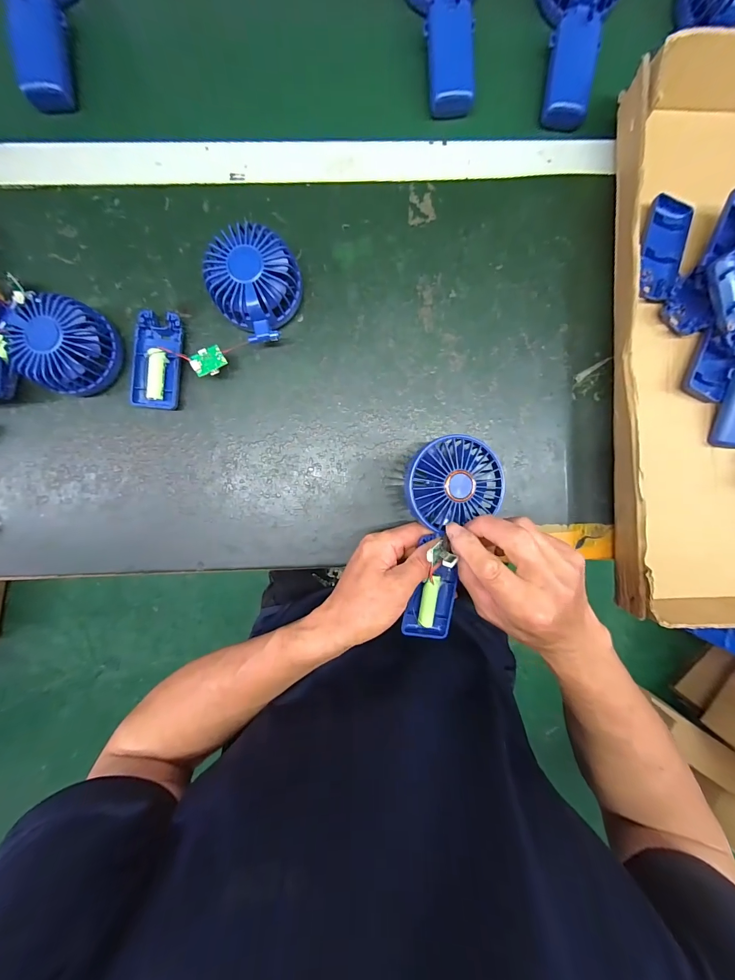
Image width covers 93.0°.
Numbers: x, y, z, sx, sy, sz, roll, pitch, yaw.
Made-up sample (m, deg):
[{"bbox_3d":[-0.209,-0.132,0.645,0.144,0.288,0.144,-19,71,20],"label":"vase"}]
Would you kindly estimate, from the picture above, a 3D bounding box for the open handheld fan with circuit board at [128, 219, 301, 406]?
[{"bbox_3d":[-0.154,-0.163,0.335,0.198,0.044,0.093,-33,91,-1],"label":"open handheld fan with circuit board"}]

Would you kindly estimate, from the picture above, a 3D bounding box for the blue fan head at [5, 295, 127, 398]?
[{"bbox_3d":[-0.284,-0.136,0.333,0.080,0.045,0.080,0,90,-1],"label":"blue fan head"}]

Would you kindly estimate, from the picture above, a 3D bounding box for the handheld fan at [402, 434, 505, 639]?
[{"bbox_3d":[0.072,0.047,0.311,0.085,0.055,0.183,5,101,-1],"label":"handheld fan"}]

